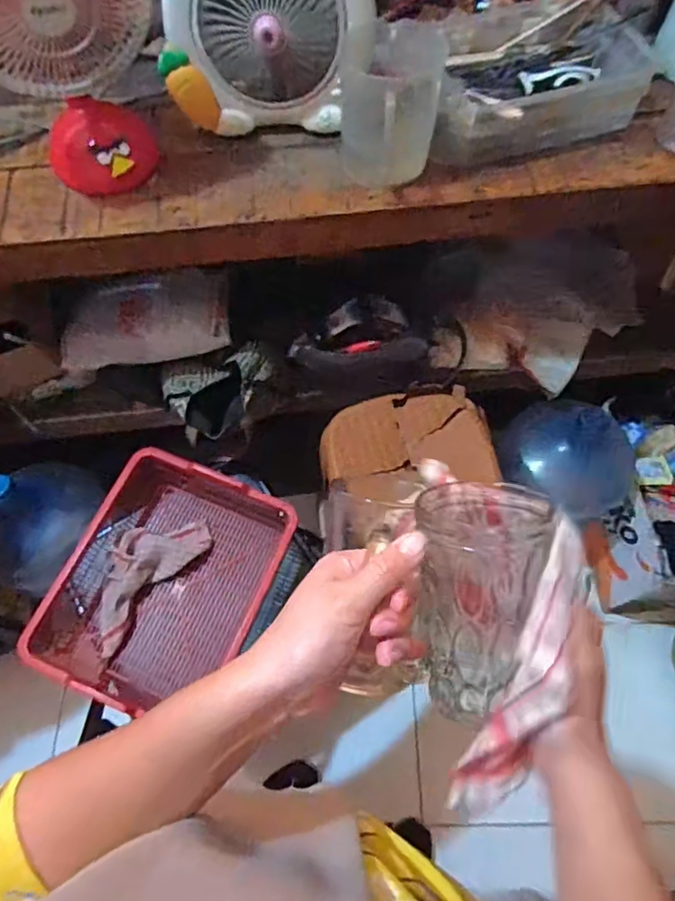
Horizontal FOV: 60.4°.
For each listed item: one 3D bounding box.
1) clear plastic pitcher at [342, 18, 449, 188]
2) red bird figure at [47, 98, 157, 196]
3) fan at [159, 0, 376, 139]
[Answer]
[{"bbox_3d":[0.065,-0.435,0.741,0.122,0.135,0.164,4,62,3],"label":"clear plastic pitcher"},{"bbox_3d":[-0.316,-0.406,0.773,0.133,0.049,0.145,0,62,1],"label":"red bird figure"},{"bbox_3d":[-0.088,-0.520,0.705,0.249,0.239,0.074,7,62,4],"label":"fan"}]

